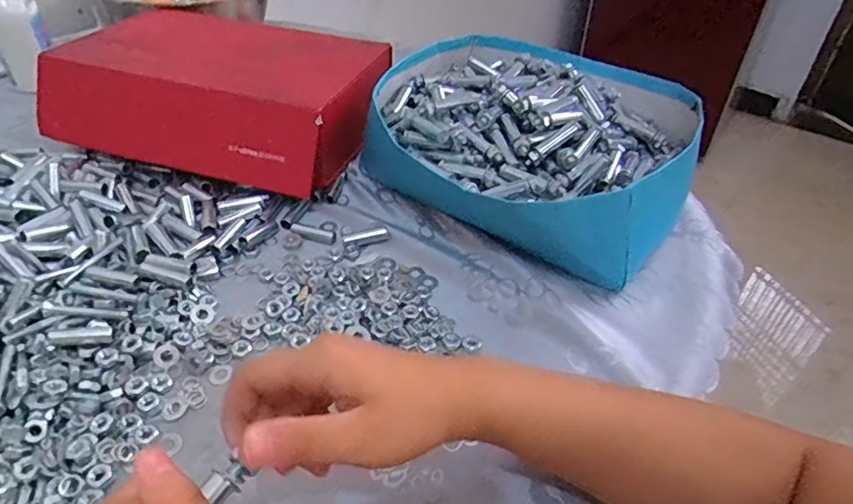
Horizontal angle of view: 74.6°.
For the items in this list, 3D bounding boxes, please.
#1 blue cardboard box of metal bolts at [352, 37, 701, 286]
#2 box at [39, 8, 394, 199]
[{"bbox_3d":[0.102,-0.109,0.542,0.290,0.089,0.271,30,49,27],"label":"blue cardboard box of metal bolts"},{"bbox_3d":[-0.206,-0.164,0.578,0.307,0.084,0.197,14,43,12],"label":"box"}]

